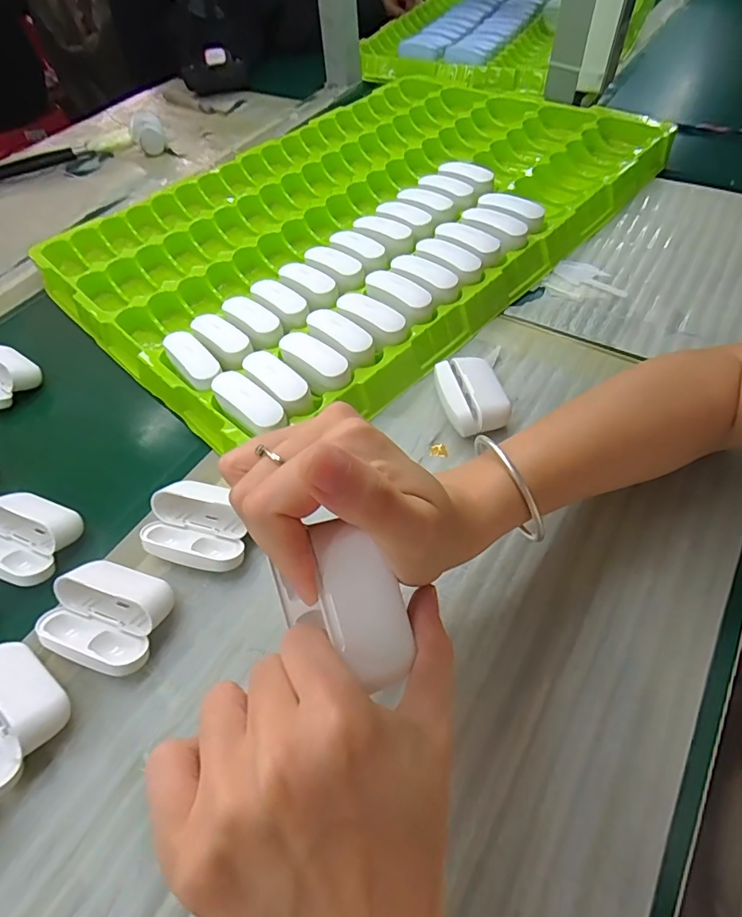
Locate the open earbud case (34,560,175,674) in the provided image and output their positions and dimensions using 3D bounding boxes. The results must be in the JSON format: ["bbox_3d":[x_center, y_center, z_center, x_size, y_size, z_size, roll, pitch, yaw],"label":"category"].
[{"bbox_3d":[-0.149,0.088,0.268,0.065,0.030,0.053,13,57,14],"label":"open earbud case"}]

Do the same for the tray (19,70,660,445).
[{"bbox_3d":[-0.012,-0.289,0.513,0.442,0.039,0.610,38,66,27],"label":"tray"}]

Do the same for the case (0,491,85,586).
[{"bbox_3d":[-0.229,0.053,0.315,0.063,0.036,0.053,15,58,15],"label":"case"}]

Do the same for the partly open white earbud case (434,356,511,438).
[{"bbox_3d":[0.073,-0.044,0.343,0.045,0.023,0.060,-8,55,0],"label":"partly open white earbud case"}]

